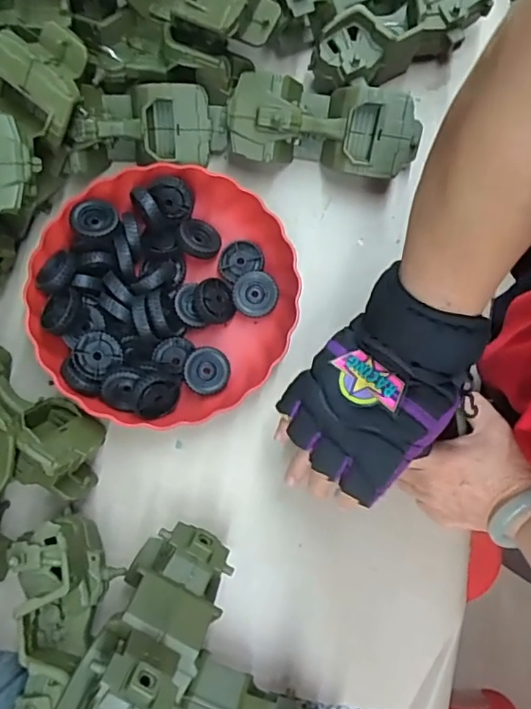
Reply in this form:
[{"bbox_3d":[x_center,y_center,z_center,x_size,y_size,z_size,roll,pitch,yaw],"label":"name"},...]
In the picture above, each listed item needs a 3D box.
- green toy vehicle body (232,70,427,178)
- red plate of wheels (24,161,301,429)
[{"bbox_3d":[0.056,-0.218,0.527,0.184,0.077,0.078,9,79,1],"label":"green toy vehicle body"},{"bbox_3d":[-0.094,-0.059,0.505,0.240,0.054,0.232,0,79,-1],"label":"red plate of wheels"}]

